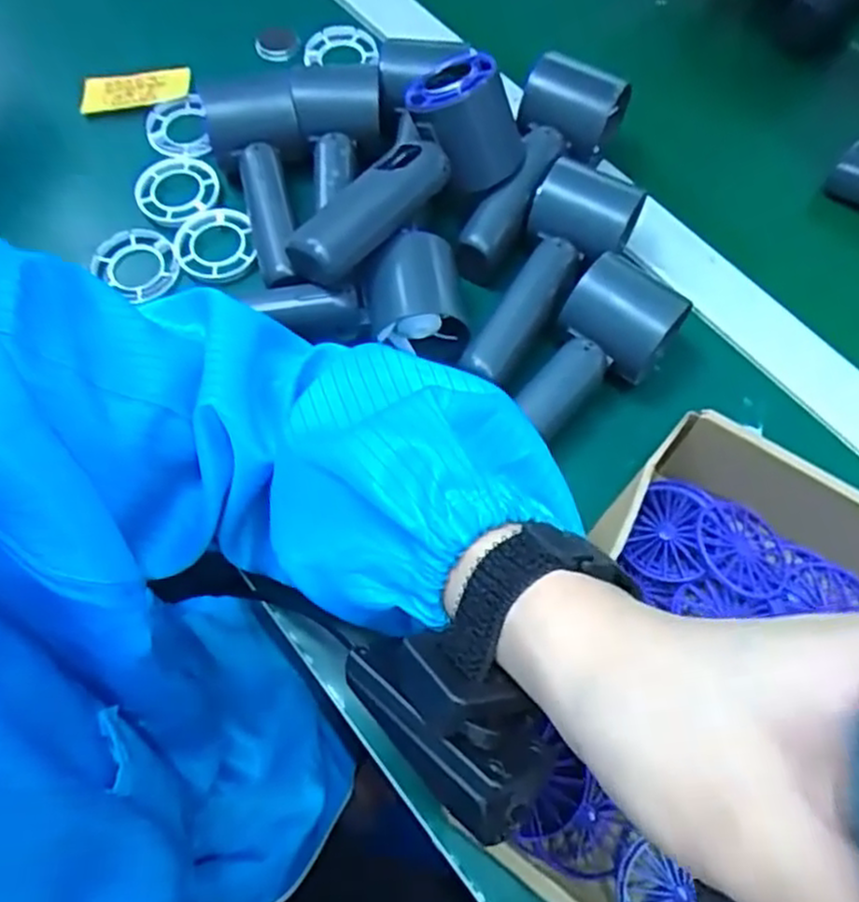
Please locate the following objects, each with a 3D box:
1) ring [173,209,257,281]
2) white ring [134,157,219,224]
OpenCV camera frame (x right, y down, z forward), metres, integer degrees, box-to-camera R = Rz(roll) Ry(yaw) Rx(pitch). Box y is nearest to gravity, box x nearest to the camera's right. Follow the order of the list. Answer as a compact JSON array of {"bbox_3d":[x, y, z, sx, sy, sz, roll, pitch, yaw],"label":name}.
[{"bbox_3d":[-0.128,-0.123,0.440,0.047,0.011,0.043,0,67,1],"label":"ring"},{"bbox_3d":[-0.156,-0.161,0.453,0.050,0.010,0.046,0,67,1],"label":"white ring"}]

